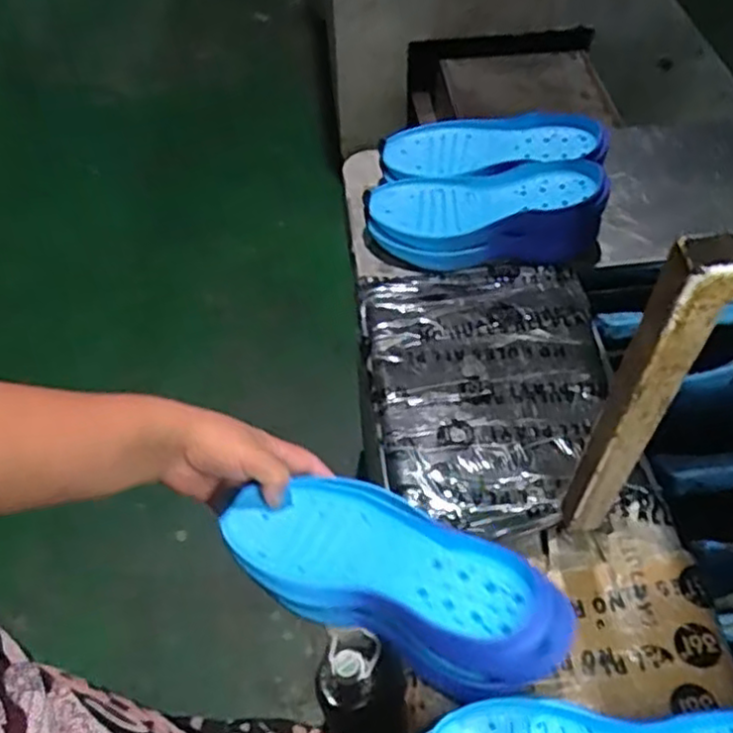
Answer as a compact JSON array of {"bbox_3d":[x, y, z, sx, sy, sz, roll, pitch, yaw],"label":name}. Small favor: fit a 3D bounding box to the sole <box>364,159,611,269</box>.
[{"bbox_3d":[0.127,-0.172,0.791,0.248,0.069,0.110,1,54,2],"label":"sole"}]

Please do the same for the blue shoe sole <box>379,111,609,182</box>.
[{"bbox_3d":[0.144,-0.264,0.841,0.248,0.049,0.106,3,54,4],"label":"blue shoe sole"}]

